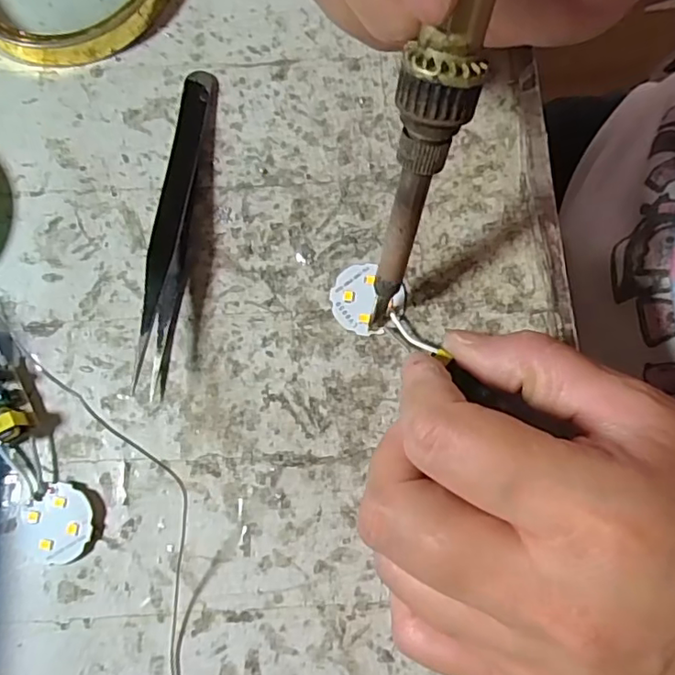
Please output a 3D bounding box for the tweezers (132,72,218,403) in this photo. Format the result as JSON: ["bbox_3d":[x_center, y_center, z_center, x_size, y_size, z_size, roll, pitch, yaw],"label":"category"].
[{"bbox_3d":[-0.055,-0.039,0.185,0.012,0.014,0.113,7,79,1],"label":"tweezers"}]

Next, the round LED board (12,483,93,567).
[{"bbox_3d":[-0.086,0.058,0.171,0.025,0.004,0.021,-29,80,-6],"label":"round LED board"}]

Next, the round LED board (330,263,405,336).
[{"bbox_3d":[0.009,-0.013,0.185,0.022,0.004,0.022,0,79,0],"label":"round LED board"}]

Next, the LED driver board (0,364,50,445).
[{"bbox_3d":[-0.104,0.019,0.174,0.014,0.013,0.028,-34,81,-6],"label":"LED driver board"}]

